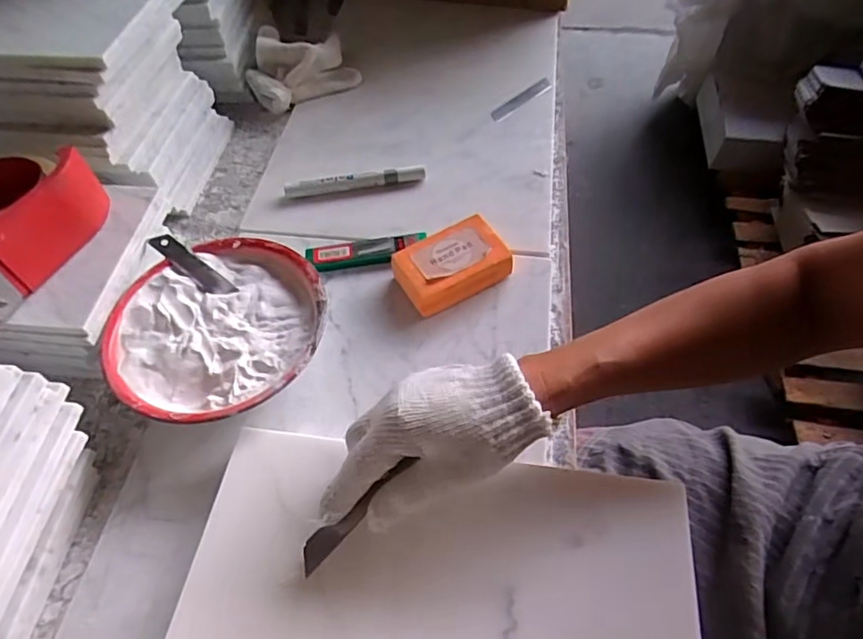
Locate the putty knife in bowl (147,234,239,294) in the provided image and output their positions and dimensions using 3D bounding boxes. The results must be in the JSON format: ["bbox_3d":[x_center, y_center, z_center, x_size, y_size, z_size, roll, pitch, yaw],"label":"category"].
[{"bbox_3d":[-0.200,-0.046,0.468,0.089,0.006,0.018,33,64,20],"label":"putty knife in bowl"}]

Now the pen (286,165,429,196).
[{"bbox_3d":[-0.077,-0.140,0.569,0.140,0.012,0.015,-8,58,-4],"label":"pen"}]

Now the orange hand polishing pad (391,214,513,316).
[{"bbox_3d":[0.017,-0.046,0.493,0.094,0.032,0.059,-27,61,-15],"label":"orange hand polishing pad"}]

